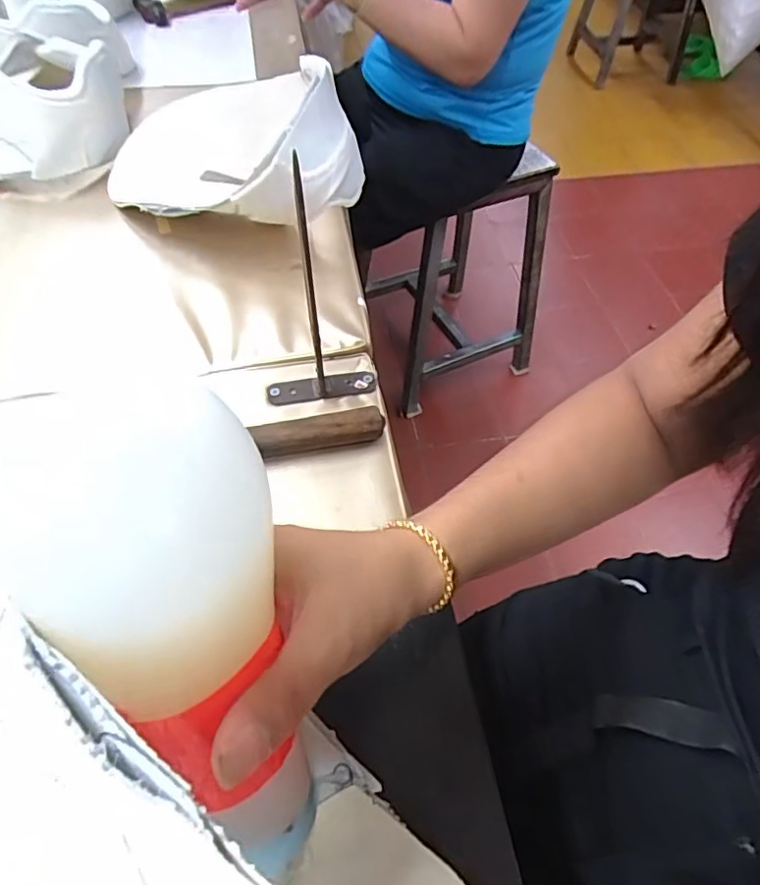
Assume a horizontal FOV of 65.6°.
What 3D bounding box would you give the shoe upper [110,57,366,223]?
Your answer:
[{"bbox_3d":[-0.144,-0.278,0.561,0.245,0.092,0.187,23,56,30],"label":"shoe upper"}]

